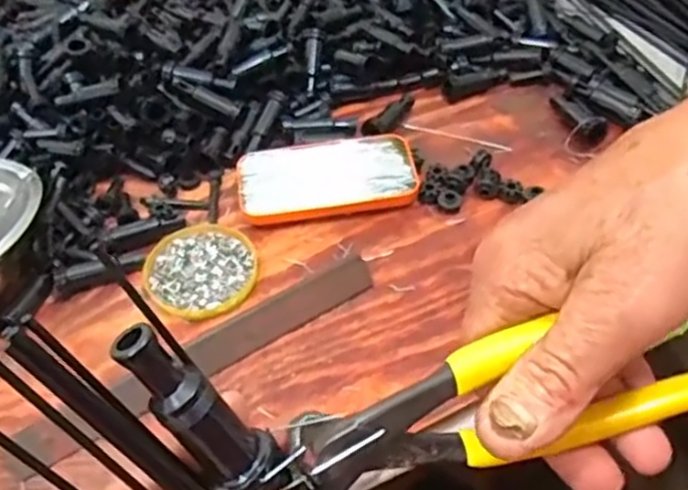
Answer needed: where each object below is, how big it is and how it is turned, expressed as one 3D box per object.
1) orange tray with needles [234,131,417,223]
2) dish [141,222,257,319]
[{"bbox_3d":[-0.014,-0.057,0.596,0.142,0.020,0.074,-8,48,-4],"label":"orange tray with needles"},{"bbox_3d":[-0.109,0.017,0.547,0.084,0.010,0.090,-2,48,2],"label":"dish"}]

